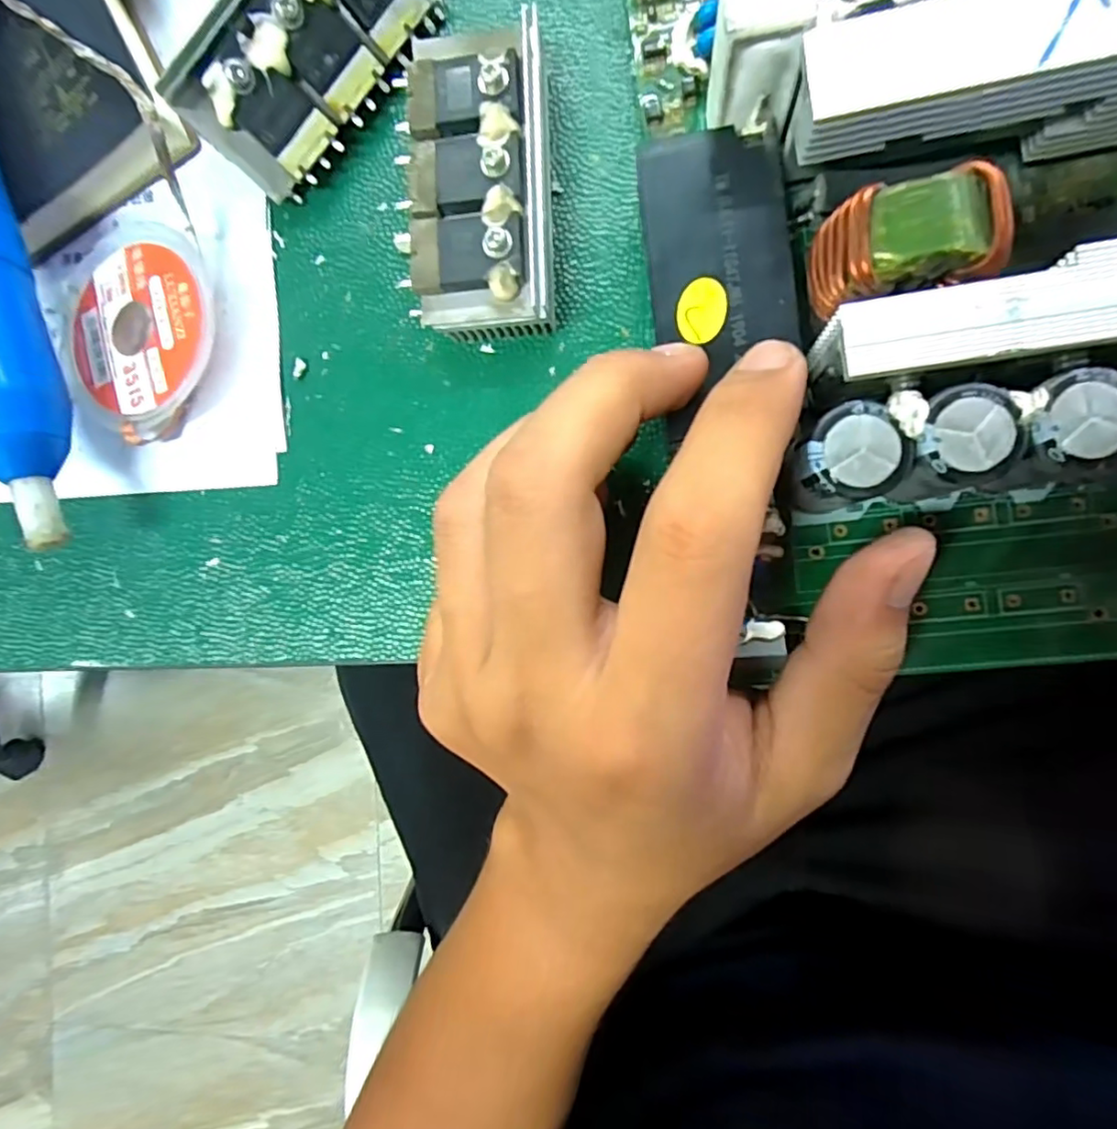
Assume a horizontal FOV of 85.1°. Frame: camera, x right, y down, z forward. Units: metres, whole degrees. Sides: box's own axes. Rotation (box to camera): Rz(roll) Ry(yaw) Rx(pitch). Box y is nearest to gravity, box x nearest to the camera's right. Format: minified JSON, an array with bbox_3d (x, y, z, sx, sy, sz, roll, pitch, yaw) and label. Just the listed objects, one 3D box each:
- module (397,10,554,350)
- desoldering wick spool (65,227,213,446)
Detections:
[{"bbox_3d":[-0.019,-0.091,0.146,0.034,0.017,0.069,-1,89,9],"label":"module"},{"bbox_3d":[-0.112,-0.064,0.159,0.049,0.011,0.052,0,89,9],"label":"desoldering wick spool"}]

